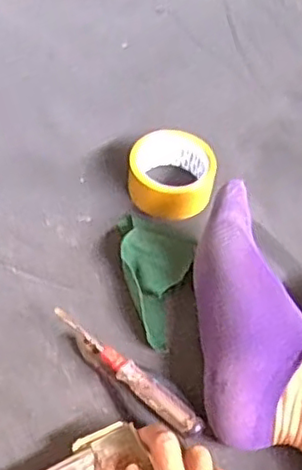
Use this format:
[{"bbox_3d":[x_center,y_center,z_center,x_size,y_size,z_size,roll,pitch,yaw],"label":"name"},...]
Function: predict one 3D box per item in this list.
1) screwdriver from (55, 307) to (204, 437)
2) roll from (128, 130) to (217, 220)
[{"bbox_3d":[-0.024,0.126,0.587,0.165,0.028,0.022,34,59,19],"label":"screwdriver"},{"bbox_3d":[0.022,-0.063,0.713,0.092,0.053,0.098,2,54,-2],"label":"roll"}]

